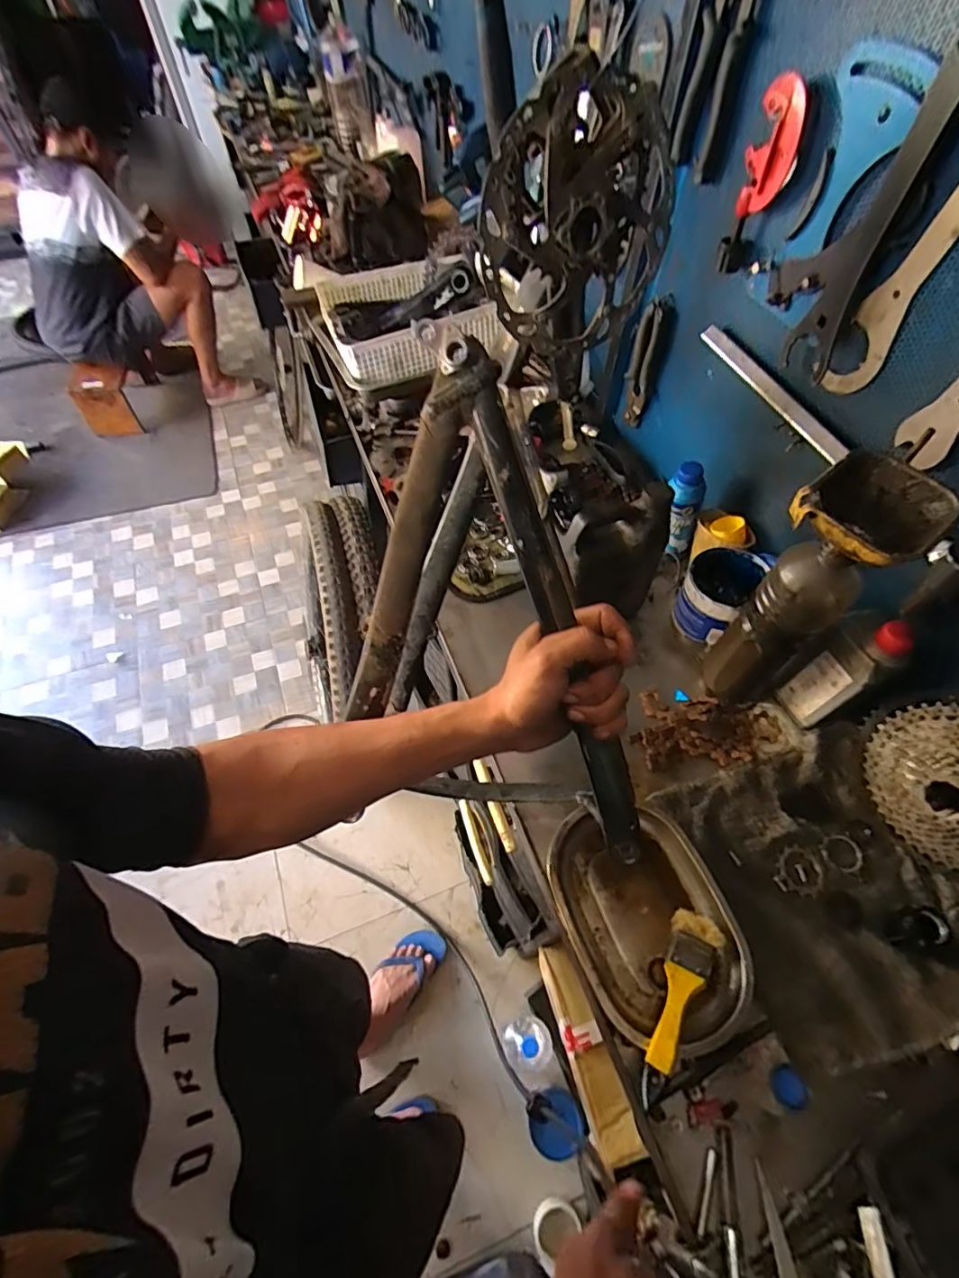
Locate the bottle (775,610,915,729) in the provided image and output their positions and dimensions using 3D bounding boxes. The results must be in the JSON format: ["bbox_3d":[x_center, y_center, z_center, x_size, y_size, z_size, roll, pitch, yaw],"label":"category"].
[{"bbox_3d":[0.398,0.030,0.595,0.057,0.170,0.064,-27,61,-17],"label":"bottle"}]

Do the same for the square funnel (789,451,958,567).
[{"bbox_3d":[0.312,-0.099,0.438,0.087,0.067,0.088,-37,64,-21],"label":"square funnel"}]

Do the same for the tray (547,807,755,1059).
[{"bbox_3d":[0.166,0.271,0.532,0.152,0.035,0.212,-17,59,-11],"label":"tray"}]

